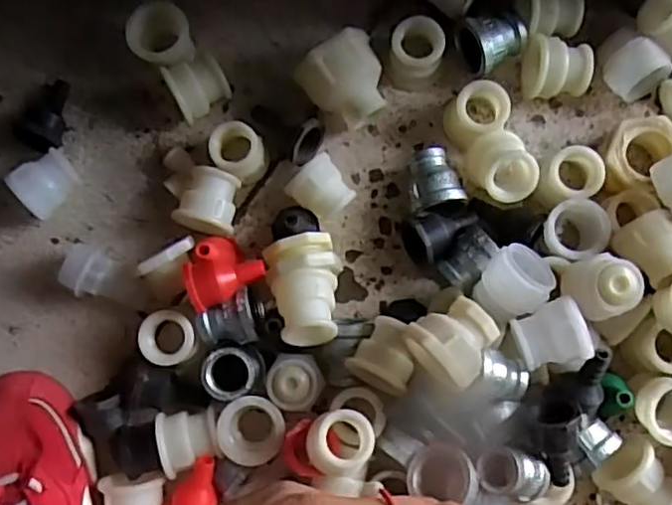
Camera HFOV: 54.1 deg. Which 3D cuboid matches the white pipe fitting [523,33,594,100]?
[{"bbox_3d":[0.155,-0.130,0.461,0.042,0.042,0.041,-6,83,0],"label":"white pipe fitting"}]

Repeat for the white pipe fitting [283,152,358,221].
[{"bbox_3d":[-0.010,-0.041,0.456,0.038,0.039,0.037,-41,84,-4],"label":"white pipe fitting"}]

